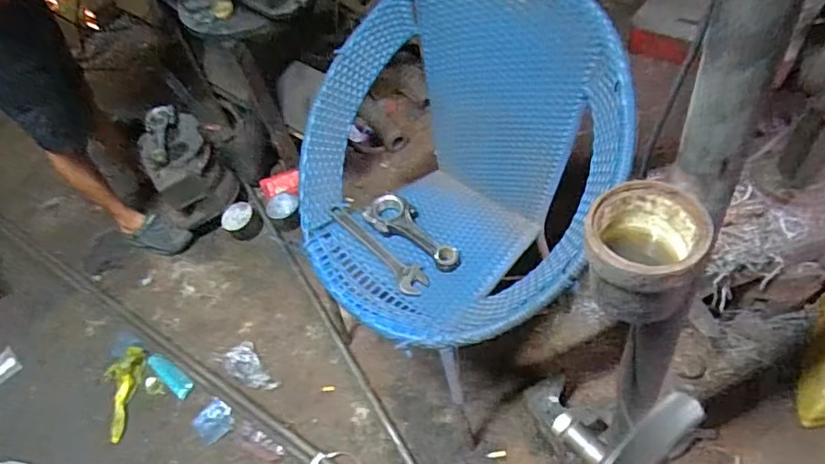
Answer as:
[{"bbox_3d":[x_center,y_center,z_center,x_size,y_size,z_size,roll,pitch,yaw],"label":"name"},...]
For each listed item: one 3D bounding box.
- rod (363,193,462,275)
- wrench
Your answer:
[{"bbox_3d":[0.006,-0.006,1.236,0.263,0.049,0.096,33,65,30],"label":"rod"},{"bbox_3d":[-0.070,0.032,1.230,0.061,0.016,0.301,-35,54,-16],"label":"wrench"}]

